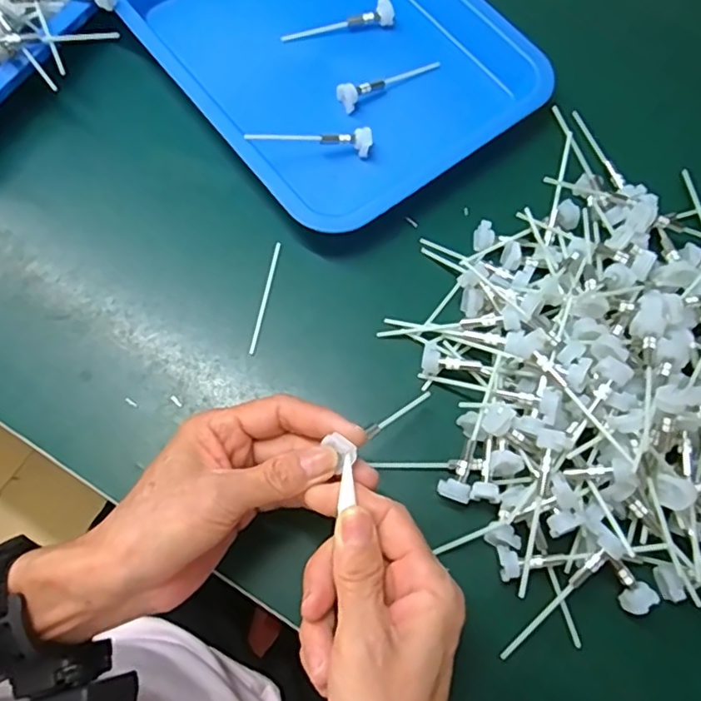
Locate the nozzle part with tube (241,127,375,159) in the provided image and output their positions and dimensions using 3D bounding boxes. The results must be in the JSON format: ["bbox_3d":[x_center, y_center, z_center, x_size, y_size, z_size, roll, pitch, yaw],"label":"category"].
[{"bbox_3d":[-0.028,-0.145,0.409,0.085,0.021,0.012,-2,70,-2],"label":"nozzle part with tube"}]

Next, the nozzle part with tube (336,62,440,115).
[{"bbox_3d":[0.030,-0.200,0.435,0.087,0.022,0.014,-29,73,-11],"label":"nozzle part with tube"}]

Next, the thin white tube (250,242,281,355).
[{"bbox_3d":[-0.055,-0.036,0.380,0.004,0.004,0.080,10,70,2],"label":"thin white tube"}]

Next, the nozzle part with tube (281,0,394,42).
[{"bbox_3d":[-0.010,-0.252,0.453,0.086,0.022,0.013,-10,71,-5],"label":"nozzle part with tube"}]

